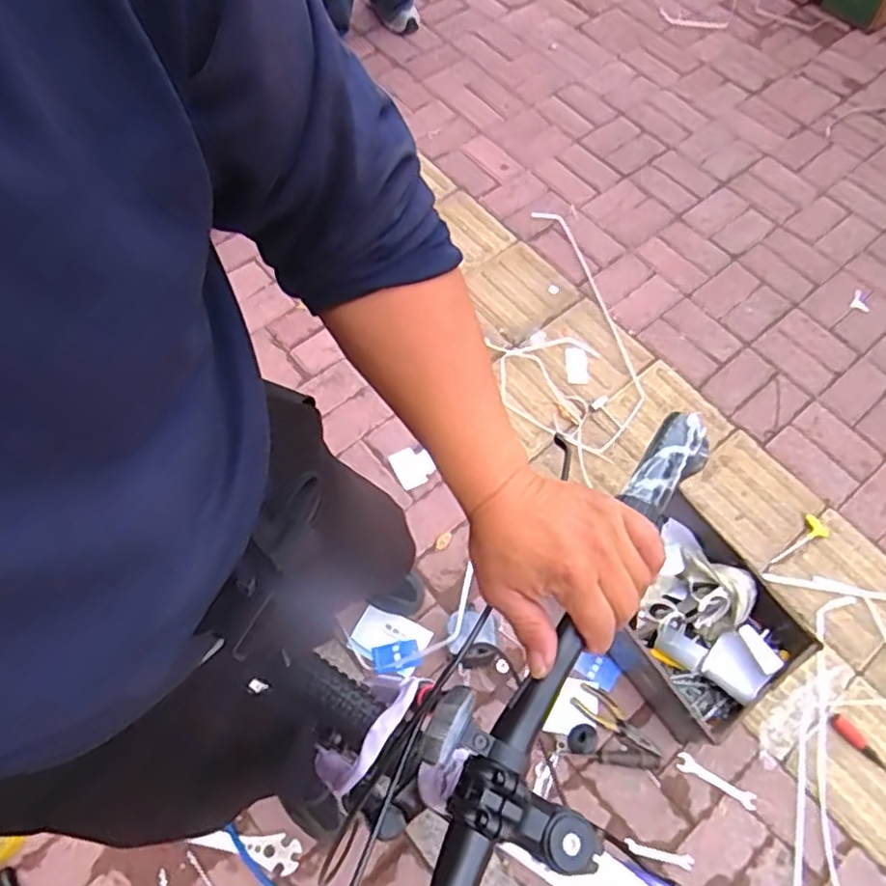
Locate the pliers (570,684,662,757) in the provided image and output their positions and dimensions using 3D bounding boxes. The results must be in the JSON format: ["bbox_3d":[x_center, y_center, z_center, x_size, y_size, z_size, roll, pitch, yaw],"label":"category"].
[{"bbox_3d":[0.327,0.522,1.245,0.177,0.017,0.055,33,67,14],"label":"pliers"}]

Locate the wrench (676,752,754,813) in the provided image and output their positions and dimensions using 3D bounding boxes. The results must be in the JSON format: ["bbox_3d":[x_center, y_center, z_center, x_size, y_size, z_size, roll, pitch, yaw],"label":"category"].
[{"bbox_3d":[0.499,0.618,1.213,0.151,0.009,0.032,29,66,12],"label":"wrench"}]

